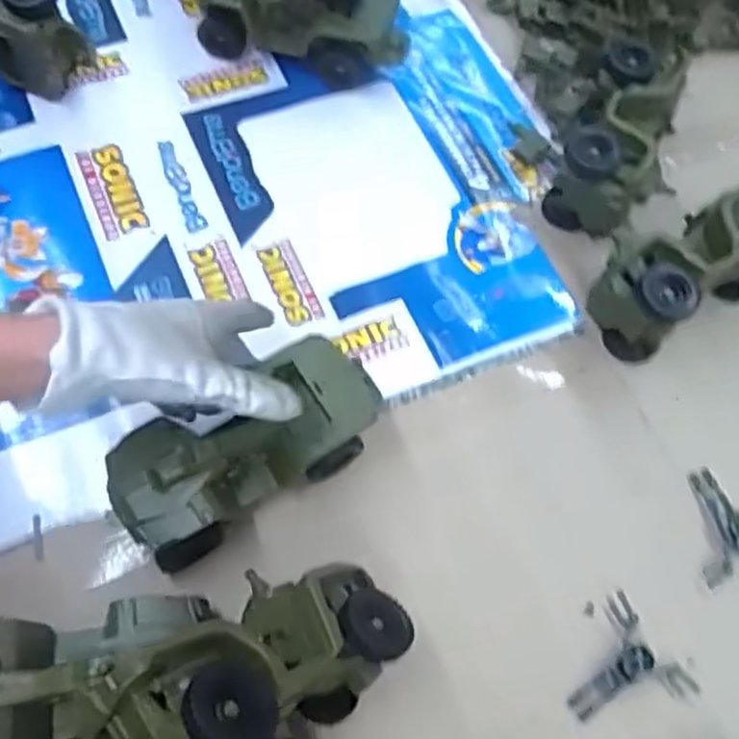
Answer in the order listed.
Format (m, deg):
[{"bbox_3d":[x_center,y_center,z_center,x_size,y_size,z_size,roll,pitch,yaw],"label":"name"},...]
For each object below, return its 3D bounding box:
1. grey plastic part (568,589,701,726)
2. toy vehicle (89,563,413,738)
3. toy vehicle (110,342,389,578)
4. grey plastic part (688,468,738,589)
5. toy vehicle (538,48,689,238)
[{"bbox_3d":[0.163,0.197,0.501,0.076,0.016,0.072,-29,70,-16],"label":"grey plastic part"},{"bbox_3d":[-0.065,0.161,0.408,0.174,0.078,0.089,-7,57,-51],"label":"toy vehicle"},{"bbox_3d":[-0.083,0.051,0.511,0.175,0.071,0.083,-30,70,-17],"label":"toy vehicle"},{"bbox_3d":[0.260,0.107,0.550,0.072,0.011,0.076,-16,66,-11],"label":"grey plastic part"},{"bbox_3d":[0.213,-0.194,0.652,0.087,0.078,0.169,22,65,7],"label":"toy vehicle"}]

